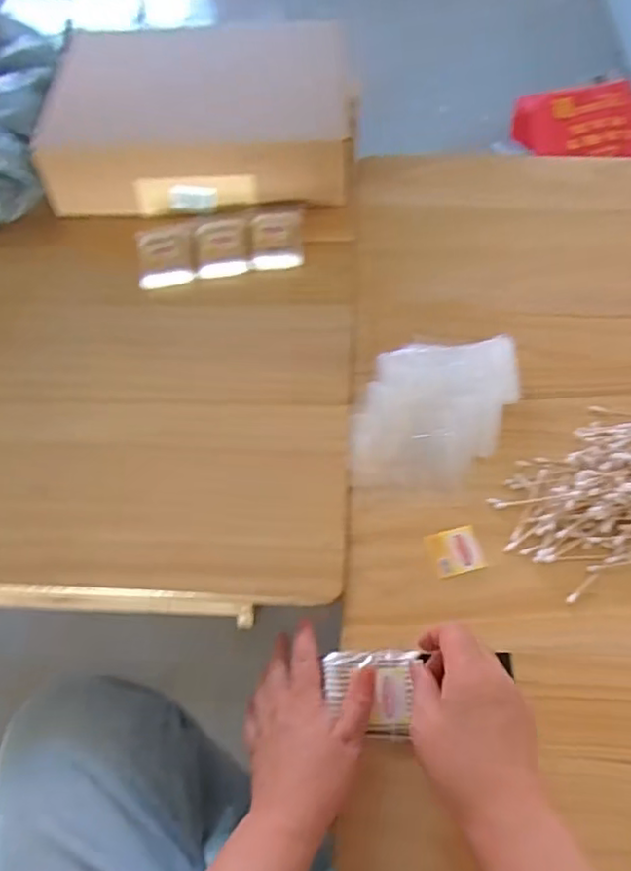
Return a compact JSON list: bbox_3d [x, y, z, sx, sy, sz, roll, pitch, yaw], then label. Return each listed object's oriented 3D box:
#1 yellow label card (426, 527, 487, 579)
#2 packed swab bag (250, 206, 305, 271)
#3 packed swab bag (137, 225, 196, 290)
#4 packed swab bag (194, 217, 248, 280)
[{"bbox_3d":[0.121,0.099,0.534,0.043,0.004,0.040,-13,60,-6],"label":"yellow label card"},{"bbox_3d":[-0.043,-0.230,0.718,0.058,0.012,0.093,-1,59,1],"label":"packed swab bag"},{"bbox_3d":[-0.167,-0.202,0.701,0.063,0.014,0.084,-8,60,-3],"label":"packed swab bag"},{"bbox_3d":[-0.107,-0.216,0.716,0.060,0.017,0.079,-6,60,-2],"label":"packed swab bag"}]

